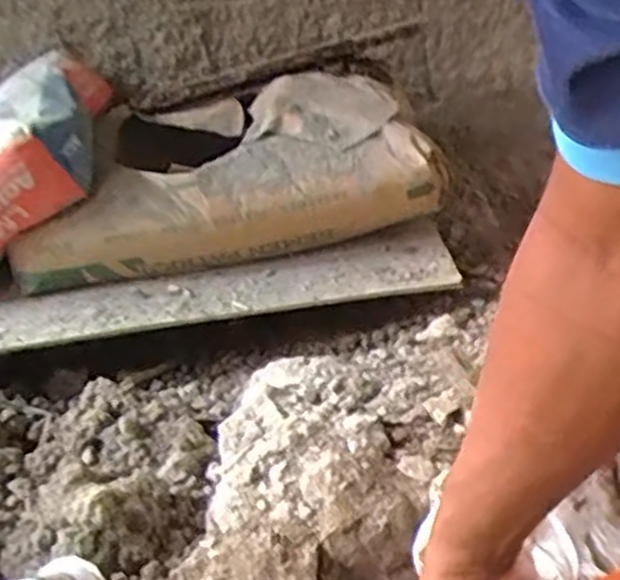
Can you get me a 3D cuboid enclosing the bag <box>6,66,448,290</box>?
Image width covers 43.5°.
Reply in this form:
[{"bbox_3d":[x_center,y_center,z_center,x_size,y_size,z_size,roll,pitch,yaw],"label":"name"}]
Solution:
[{"bbox_3d":[-0.116,-0.170,1.067,0.536,0.162,0.293,-9,27,-3],"label":"bag"}]

